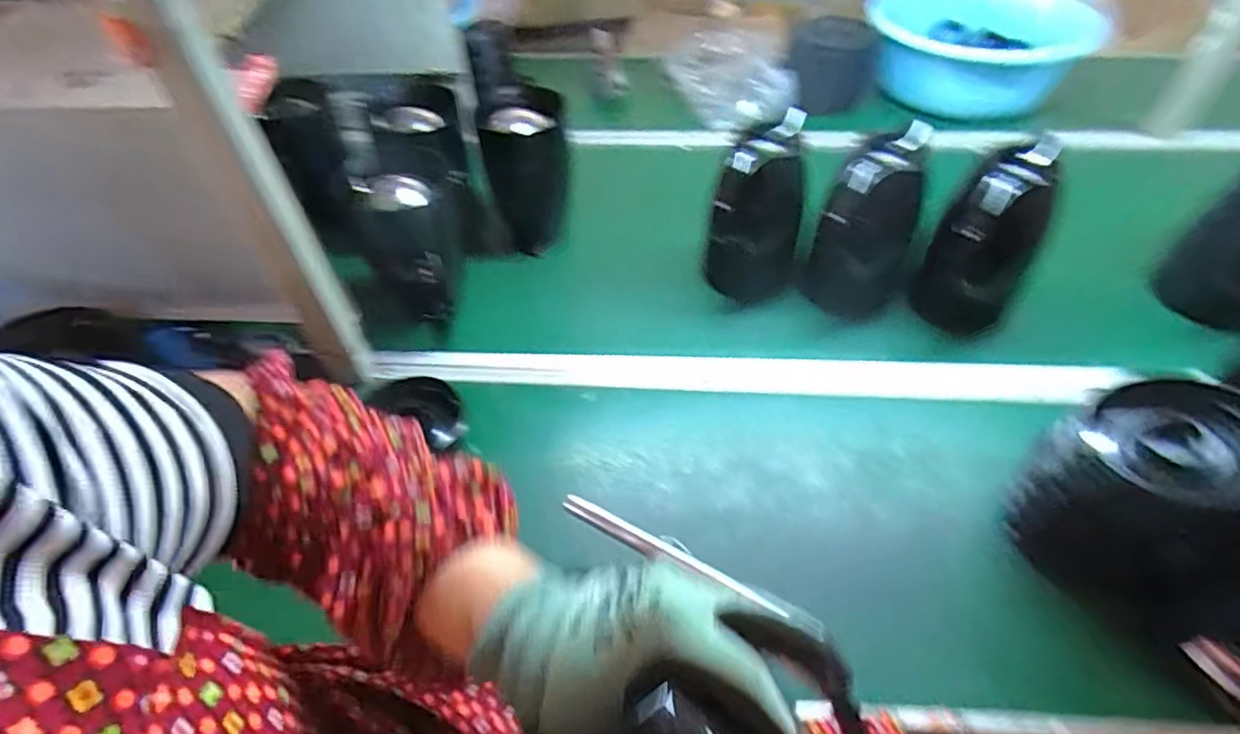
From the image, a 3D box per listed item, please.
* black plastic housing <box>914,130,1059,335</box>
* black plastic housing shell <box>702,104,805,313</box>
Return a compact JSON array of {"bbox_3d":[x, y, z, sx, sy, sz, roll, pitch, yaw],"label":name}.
[{"bbox_3d":[0.429,-0.147,0.705,0.093,0.191,0.115,34,58,28],"label":"black plastic housing"},{"bbox_3d":[0.175,-0.187,0.773,0.119,0.209,0.119,5,49,7],"label":"black plastic housing shell"}]

